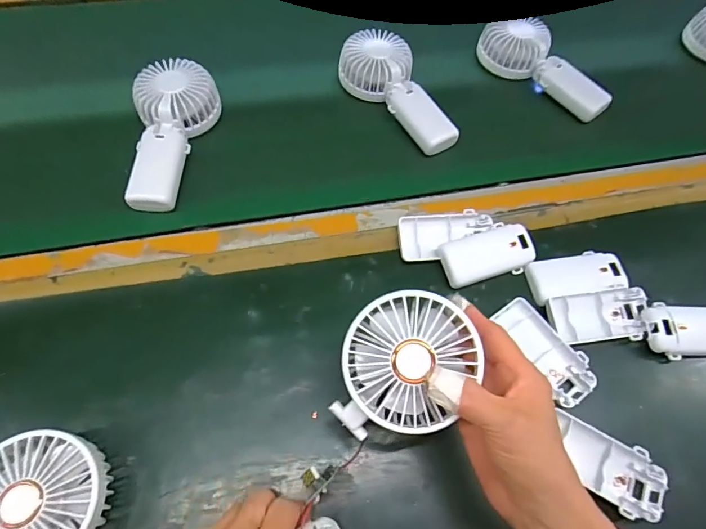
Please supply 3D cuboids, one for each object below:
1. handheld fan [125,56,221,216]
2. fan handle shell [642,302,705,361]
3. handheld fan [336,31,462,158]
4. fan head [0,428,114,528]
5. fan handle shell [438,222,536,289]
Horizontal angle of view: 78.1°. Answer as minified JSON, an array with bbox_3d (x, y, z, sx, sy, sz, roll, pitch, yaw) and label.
[{"bbox_3d":[-0.185,-0.134,0.453,0.080,0.046,0.172,-3,61,-6],"label":"handheld fan"},{"bbox_3d":[0.307,0.058,0.393,0.091,0.024,0.047,-5,61,-7],"label":"fan handle shell"},{"bbox_3d":[0.047,-0.197,0.506,0.085,0.052,0.170,-18,64,-14],"label":"handheld fan"},{"bbox_3d":[-0.211,0.159,0.290,0.092,0.046,0.083,10,61,1],"label":"fan head"},{"bbox_3d":[0.128,-0.013,0.410,0.091,0.017,0.046,-15,63,-12],"label":"fan handle shell"}]

